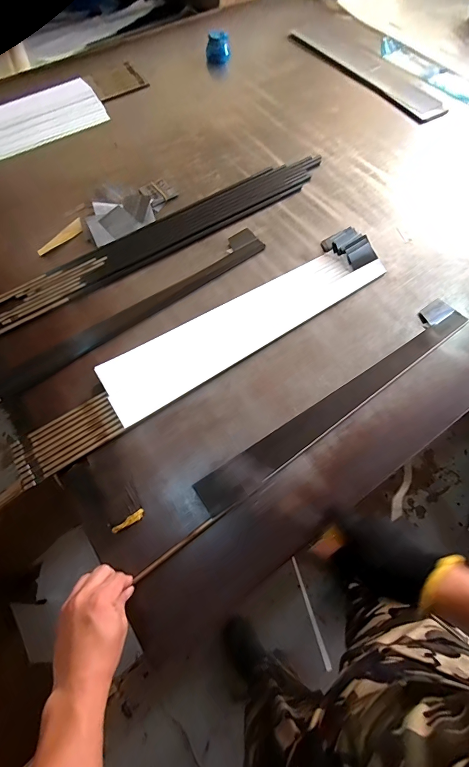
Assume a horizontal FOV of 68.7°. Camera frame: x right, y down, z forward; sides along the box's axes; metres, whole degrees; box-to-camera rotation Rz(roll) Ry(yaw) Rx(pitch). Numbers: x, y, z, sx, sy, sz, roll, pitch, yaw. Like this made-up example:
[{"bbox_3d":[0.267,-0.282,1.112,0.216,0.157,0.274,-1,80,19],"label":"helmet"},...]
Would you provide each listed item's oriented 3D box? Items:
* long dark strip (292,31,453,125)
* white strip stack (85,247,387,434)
[{"bbox_3d":[0.380,-0.930,1.005,0.121,0.012,0.570,-30,68,-13],"label":"long dark strip"},{"bbox_3d":[0.016,-0.119,0.634,0.544,0.024,0.133,-32,69,-12],"label":"white strip stack"}]

